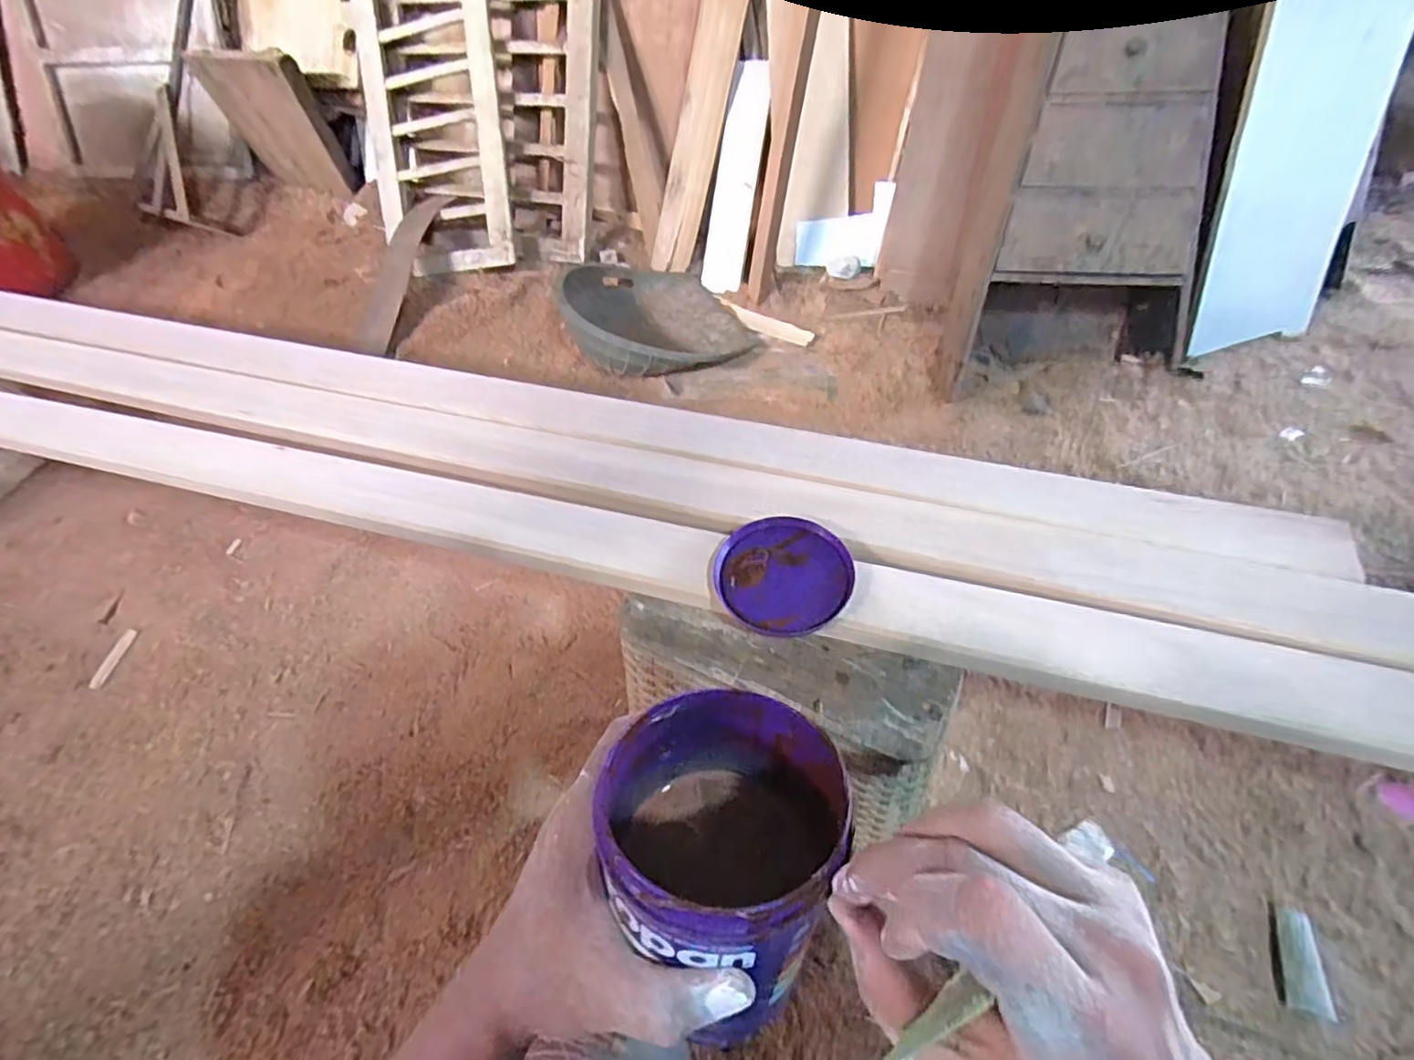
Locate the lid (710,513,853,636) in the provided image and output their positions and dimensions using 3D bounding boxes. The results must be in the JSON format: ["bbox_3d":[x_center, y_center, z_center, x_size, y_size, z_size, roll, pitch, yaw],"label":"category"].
[{"bbox_3d":[0.062,0.035,0.512,0.106,0.021,0.097,-2,55,4],"label":"lid"}]

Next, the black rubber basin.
[{"bbox_3d":[-0.150,-0.541,1.501,0.392,0.151,0.450,-24,57,-11],"label":"black rubber basin"}]

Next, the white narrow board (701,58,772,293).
[{"bbox_3d":[0.075,-0.871,1.577,0.112,0.518,0.032,13,15,14],"label":"white narrow board"}]

